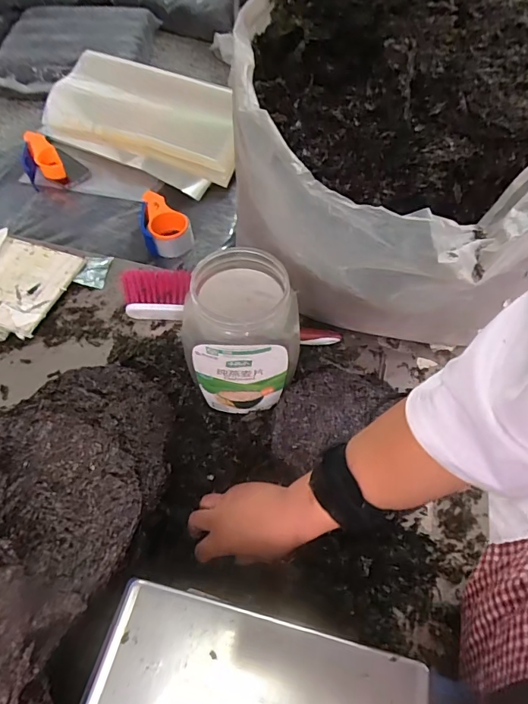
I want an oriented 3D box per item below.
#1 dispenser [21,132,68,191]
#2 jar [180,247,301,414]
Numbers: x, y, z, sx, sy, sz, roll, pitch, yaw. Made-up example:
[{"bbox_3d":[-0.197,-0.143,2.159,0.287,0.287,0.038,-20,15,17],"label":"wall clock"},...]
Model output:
[{"bbox_3d":[-0.534,-0.461,1.045,0.084,0.083,0.150,-24,60,-17],"label":"dispenser"},{"bbox_3d":[-0.023,-0.020,0.566,0.121,0.200,0.117,2,56,-1],"label":"jar"}]

